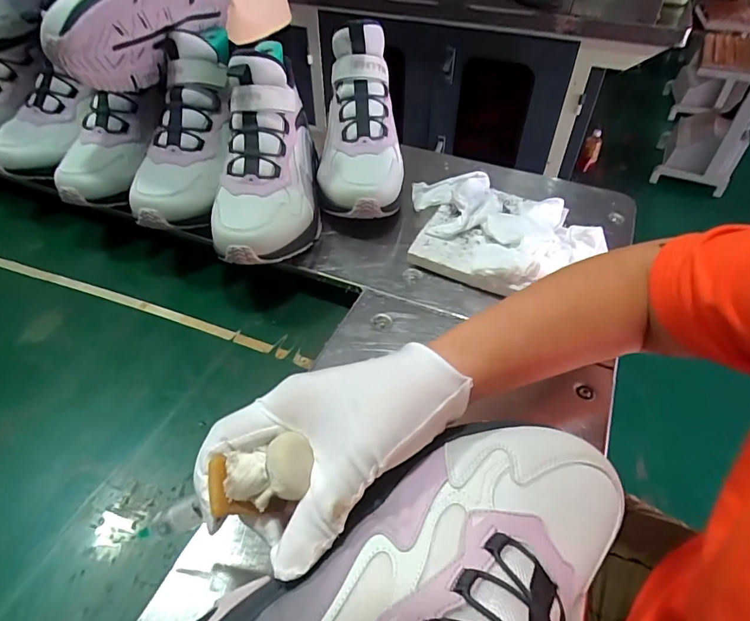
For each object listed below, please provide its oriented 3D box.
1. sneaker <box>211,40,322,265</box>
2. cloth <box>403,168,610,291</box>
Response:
[{"bbox_3d":[-0.114,-0.165,0.474,0.098,0.151,0.215,-6,45,-6],"label":"sneaker"},{"bbox_3d":[0.132,-0.085,0.490,0.188,0.047,0.170,5,45,5],"label":"cloth"}]

